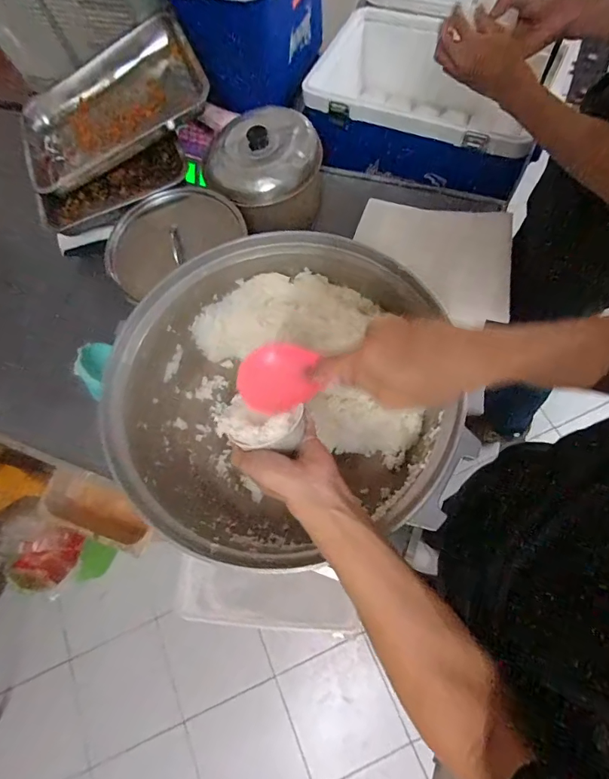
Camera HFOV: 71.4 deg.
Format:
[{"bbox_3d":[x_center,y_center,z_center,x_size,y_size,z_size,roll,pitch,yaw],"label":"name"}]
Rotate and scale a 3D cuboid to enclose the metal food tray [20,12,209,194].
[{"bbox_3d":[-0.387,-0.568,0.849,0.373,0.054,0.275,-26,71,7],"label":"metal food tray"}]

